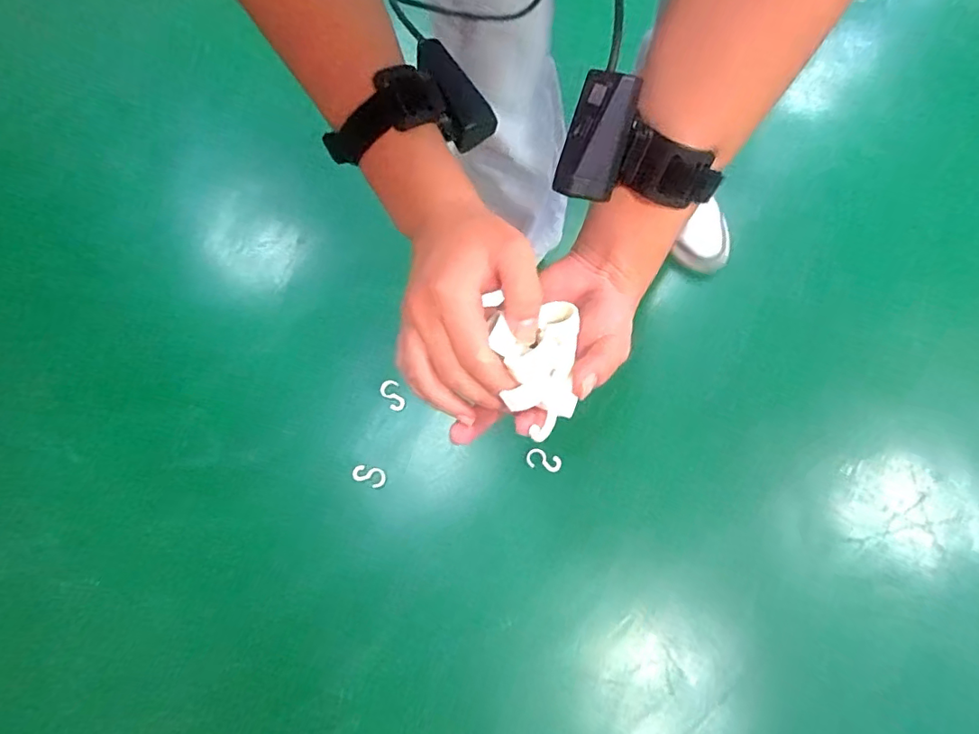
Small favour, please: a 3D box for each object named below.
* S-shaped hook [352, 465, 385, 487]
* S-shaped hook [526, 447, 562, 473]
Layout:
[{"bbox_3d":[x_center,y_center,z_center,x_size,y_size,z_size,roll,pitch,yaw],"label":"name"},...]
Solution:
[{"bbox_3d":[-0.213,0.192,0.932,0.059,0.010,0.034,17,74,9],"label":"S-shaped hook"},{"bbox_3d":[0.095,0.164,0.914,0.060,0.010,0.034,19,75,10],"label":"S-shaped hook"}]

